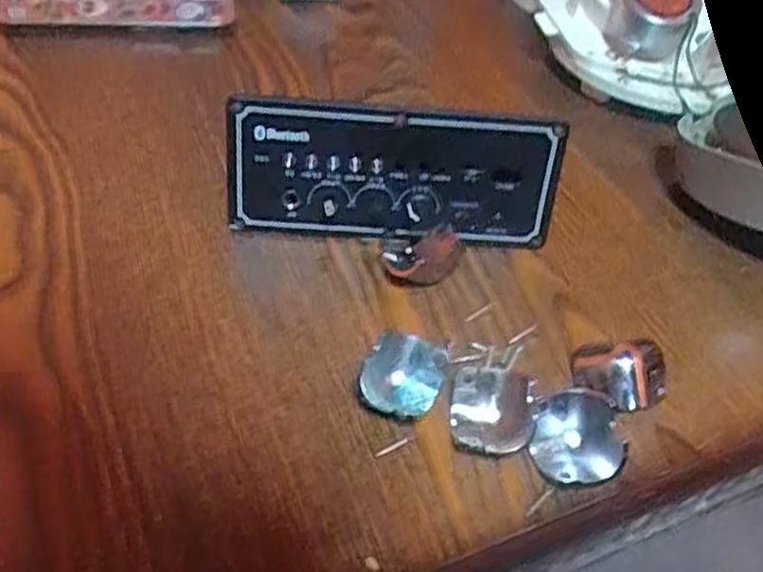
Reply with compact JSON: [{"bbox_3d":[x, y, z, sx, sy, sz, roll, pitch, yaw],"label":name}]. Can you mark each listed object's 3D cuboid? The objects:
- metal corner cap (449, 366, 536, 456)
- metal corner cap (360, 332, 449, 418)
[{"bbox_3d":[0.041,0.047,0.280,0.027,0.017,0.033,1,46,-8],"label":"metal corner cap"},{"bbox_3d":[0.008,0.035,0.287,0.028,0.021,0.032,18,46,9],"label":"metal corner cap"}]

